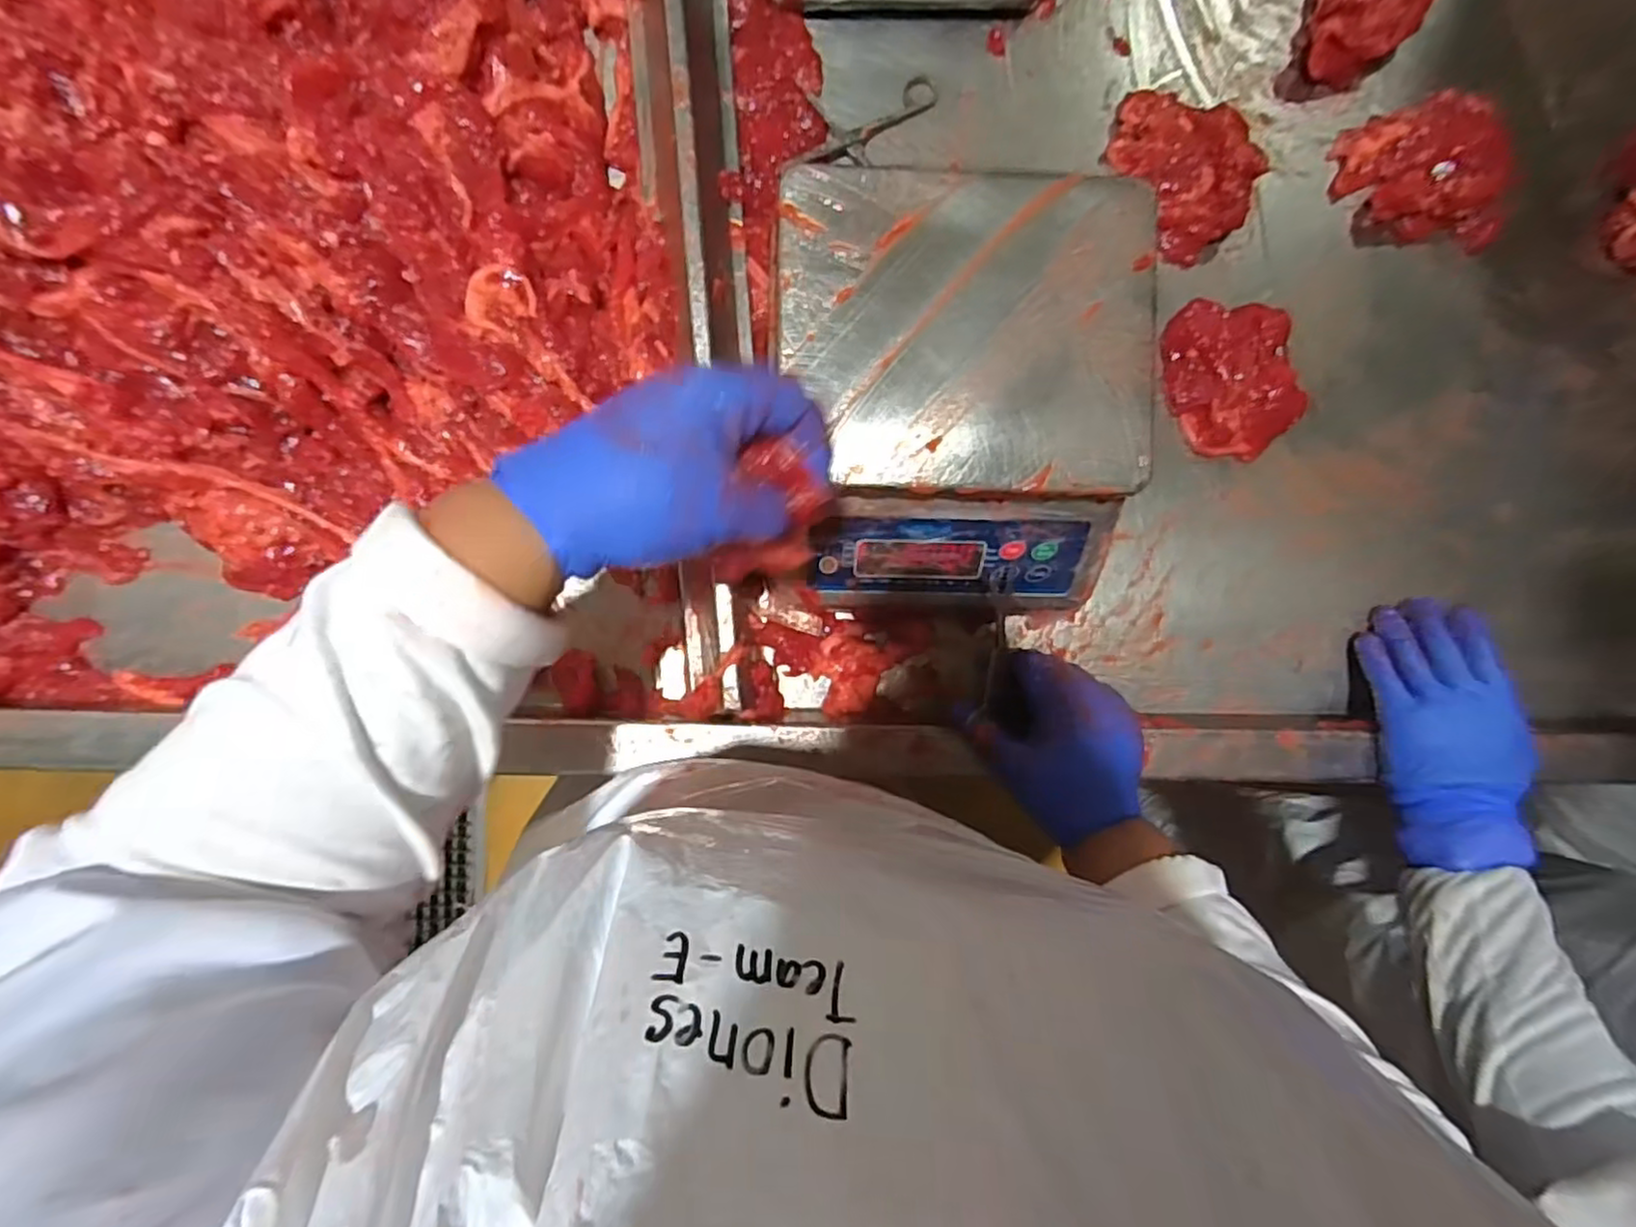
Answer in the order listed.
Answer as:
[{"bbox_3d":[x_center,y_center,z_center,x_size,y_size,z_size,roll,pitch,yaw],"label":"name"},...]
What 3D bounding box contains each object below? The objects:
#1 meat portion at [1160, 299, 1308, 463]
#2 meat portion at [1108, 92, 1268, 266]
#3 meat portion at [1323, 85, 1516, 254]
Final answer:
[{"bbox_3d":[0.308,-0.176,0.521,0.085,0.029,0.117,-10,93,-4],"label":"meat portion"},{"bbox_3d":[0.274,-0.336,0.520,0.088,0.039,0.128,-28,92,-3],"label":"meat portion"},{"bbox_3d":[0.461,-0.344,0.528,0.122,0.035,0.118,5,92,-5],"label":"meat portion"}]

